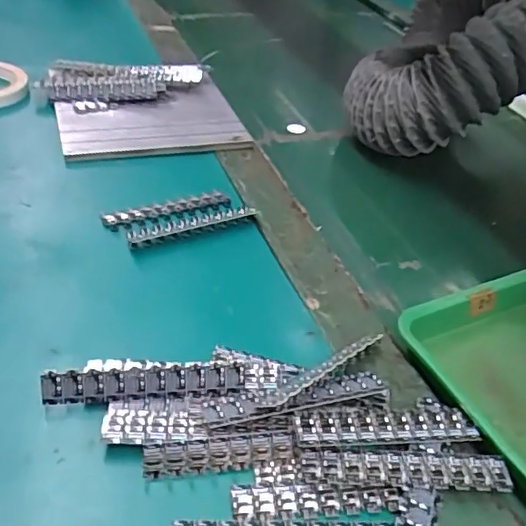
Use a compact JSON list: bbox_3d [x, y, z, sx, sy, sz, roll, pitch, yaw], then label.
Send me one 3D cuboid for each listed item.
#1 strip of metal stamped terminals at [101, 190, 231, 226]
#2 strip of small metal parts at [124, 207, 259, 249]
[{"bbox_3d":[-0.079,-0.046,0.463,0.105,0.004,0.022,-15,43,-25],"label":"strip of metal stamped terminals"},{"bbox_3d":[-0.056,-0.032,0.447,0.107,0.007,0.025,-16,44,-26],"label":"strip of small metal parts"}]

